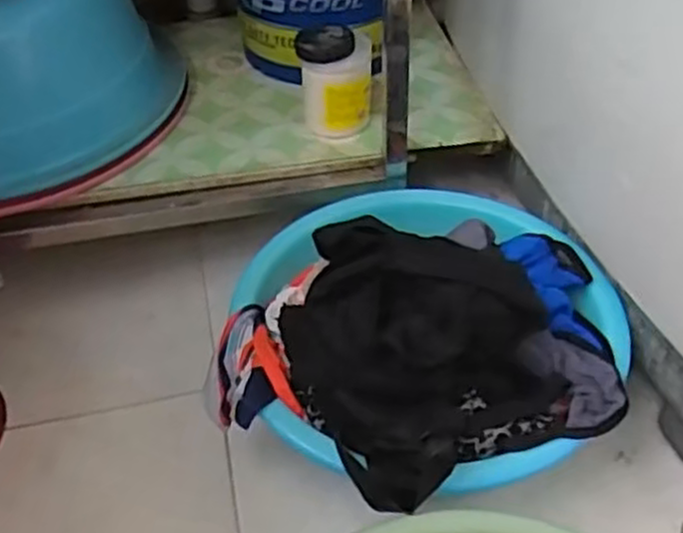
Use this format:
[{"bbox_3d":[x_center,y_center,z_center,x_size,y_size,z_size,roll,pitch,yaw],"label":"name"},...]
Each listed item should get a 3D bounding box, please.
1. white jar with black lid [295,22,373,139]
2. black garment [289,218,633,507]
[{"bbox_3d":[-0.005,-0.225,0.903,0.081,0.116,0.076,0,44,3],"label":"white jar with black lid"},{"bbox_3d":[0.084,0.053,0.655,0.233,0.129,0.229,-18,46,-15],"label":"black garment"}]

